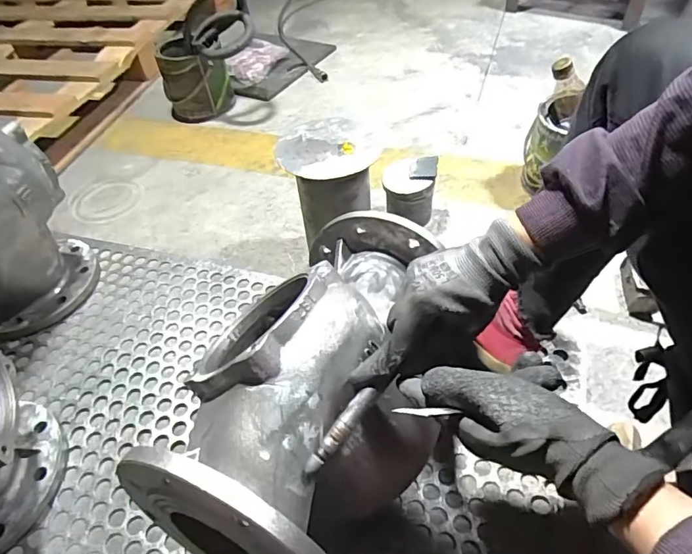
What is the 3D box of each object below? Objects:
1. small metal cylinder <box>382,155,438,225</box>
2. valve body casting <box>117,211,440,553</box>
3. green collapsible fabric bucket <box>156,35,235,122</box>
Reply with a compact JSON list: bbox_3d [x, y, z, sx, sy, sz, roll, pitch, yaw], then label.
[{"bbox_3d":[0.114,-0.145,0.830,0.095,0.102,0.082,-9,48,-2],"label":"small metal cylinder"},{"bbox_3d":[-0.032,0.081,0.485,0.212,0.159,0.371,7,42,12],"label":"valve body casting"},{"bbox_3d":[-0.351,-0.466,1.104,0.152,0.144,0.143,-16,49,-9],"label":"green collapsible fabric bucket"}]

